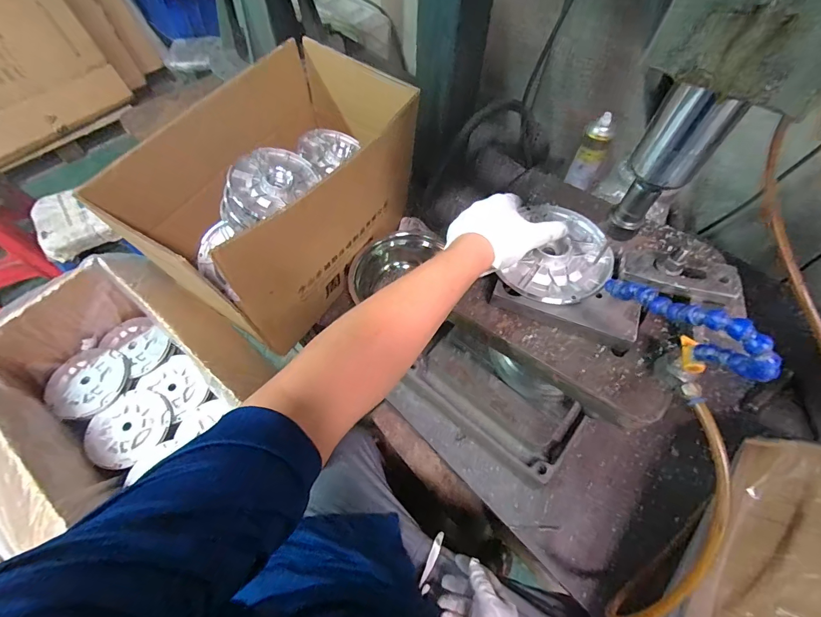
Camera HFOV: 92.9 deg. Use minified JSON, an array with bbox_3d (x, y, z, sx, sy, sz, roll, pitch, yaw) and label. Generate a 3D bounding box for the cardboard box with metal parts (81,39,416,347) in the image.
[{"bbox_3d":[-0.222,-0.211,0.723,0.299,0.268,0.471,31,64,16],"label":"cardboard box with metal parts"}]

